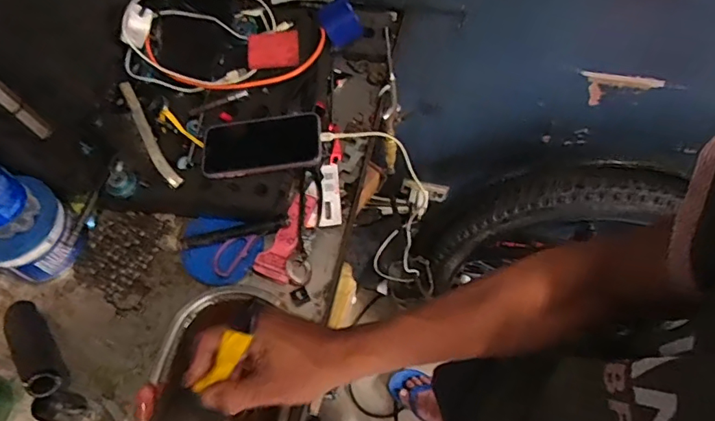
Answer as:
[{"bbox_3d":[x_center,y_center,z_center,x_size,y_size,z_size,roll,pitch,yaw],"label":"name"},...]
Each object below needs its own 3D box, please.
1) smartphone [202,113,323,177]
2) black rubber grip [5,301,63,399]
[{"bbox_3d":[-0.123,-0.084,0.647,0.155,0.010,0.078,-6,66,9],"label":"smartphone"},{"bbox_3d":[-0.358,0.145,0.551,0.039,0.029,0.143,-42,46,-19],"label":"black rubber grip"}]

